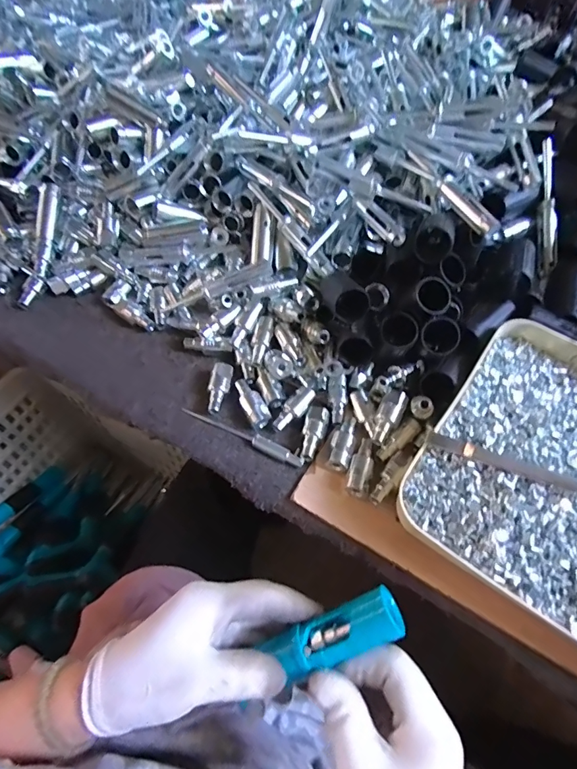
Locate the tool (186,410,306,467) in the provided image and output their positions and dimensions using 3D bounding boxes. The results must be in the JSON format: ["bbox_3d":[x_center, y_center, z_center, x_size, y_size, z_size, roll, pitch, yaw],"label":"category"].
[{"bbox_3d":[-0.043,0.046,0.395,0.125,0.011,0.014,25,59,14],"label":"tool"}]

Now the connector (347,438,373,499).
[{"bbox_3d":[0.065,0.071,0.369,0.018,0.015,0.054,13,57,6],"label":"connector"}]

